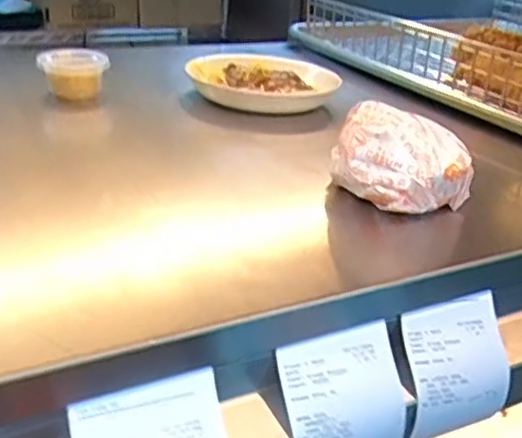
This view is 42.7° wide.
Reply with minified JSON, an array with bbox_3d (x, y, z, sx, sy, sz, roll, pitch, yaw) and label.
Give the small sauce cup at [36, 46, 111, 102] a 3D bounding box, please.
[{"bbox_3d":[-0.196,-0.154,0.706,0.061,0.042,0.060,5,27,-2],"label":"small sauce cup"}]

